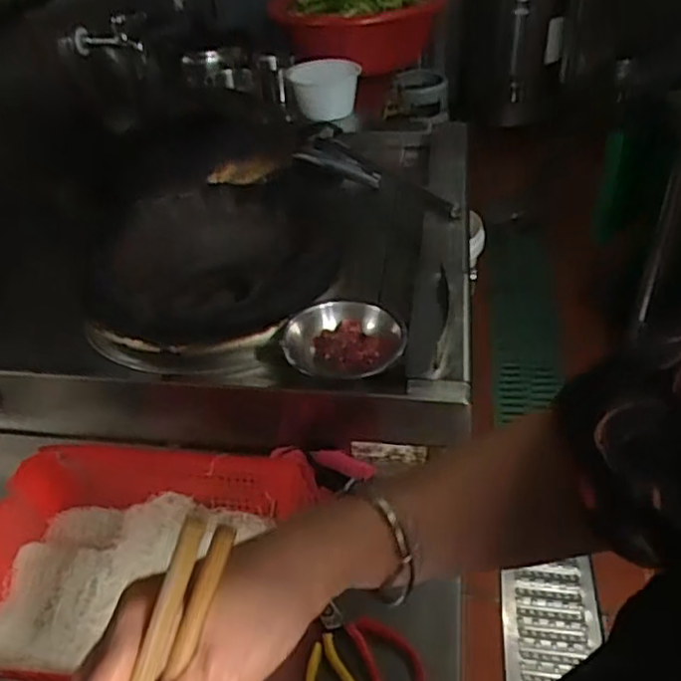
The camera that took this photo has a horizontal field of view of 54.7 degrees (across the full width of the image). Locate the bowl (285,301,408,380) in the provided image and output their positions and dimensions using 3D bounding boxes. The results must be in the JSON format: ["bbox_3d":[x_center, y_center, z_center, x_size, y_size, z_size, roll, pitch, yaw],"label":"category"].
[{"bbox_3d":[0.007,0.012,0.887,0.150,0.064,0.161,-4,37,3],"label":"bowl"}]

